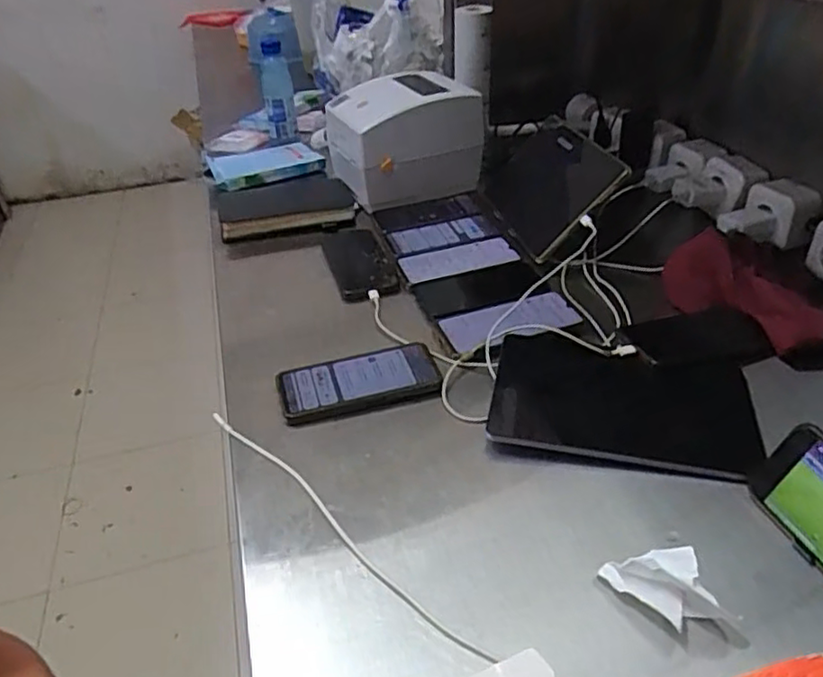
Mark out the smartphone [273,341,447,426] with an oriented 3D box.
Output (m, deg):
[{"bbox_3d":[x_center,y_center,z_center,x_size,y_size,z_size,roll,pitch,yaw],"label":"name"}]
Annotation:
[{"bbox_3d":[-0.056,0.046,0.697,0.170,0.015,0.079,-14,38,-14],"label":"smartphone"}]

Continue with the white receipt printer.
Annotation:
[{"bbox_3d":[-0.016,-0.331,1.066,0.207,0.165,0.167,-19,39,-20],"label":"white receipt printer"}]

